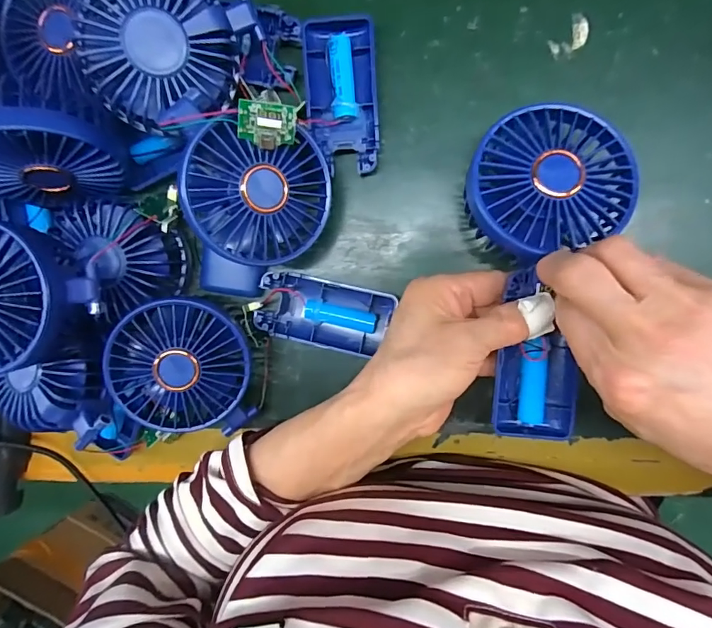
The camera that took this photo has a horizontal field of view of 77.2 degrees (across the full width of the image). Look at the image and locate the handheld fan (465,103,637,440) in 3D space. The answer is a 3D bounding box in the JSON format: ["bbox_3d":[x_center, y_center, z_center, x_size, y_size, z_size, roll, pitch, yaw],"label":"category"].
[{"bbox_3d":[0.103,-0.021,0.244,0.082,0.028,0.180,1,96,7],"label":"handheld fan"}]

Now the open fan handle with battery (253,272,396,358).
[{"bbox_3d":[-0.022,0.000,0.303,0.088,0.014,0.044,15,98,6],"label":"open fan handle with battery"}]

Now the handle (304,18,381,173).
[{"bbox_3d":[-0.008,-0.139,0.286,0.043,0.020,0.094,-3,96,8],"label":"handle"}]

